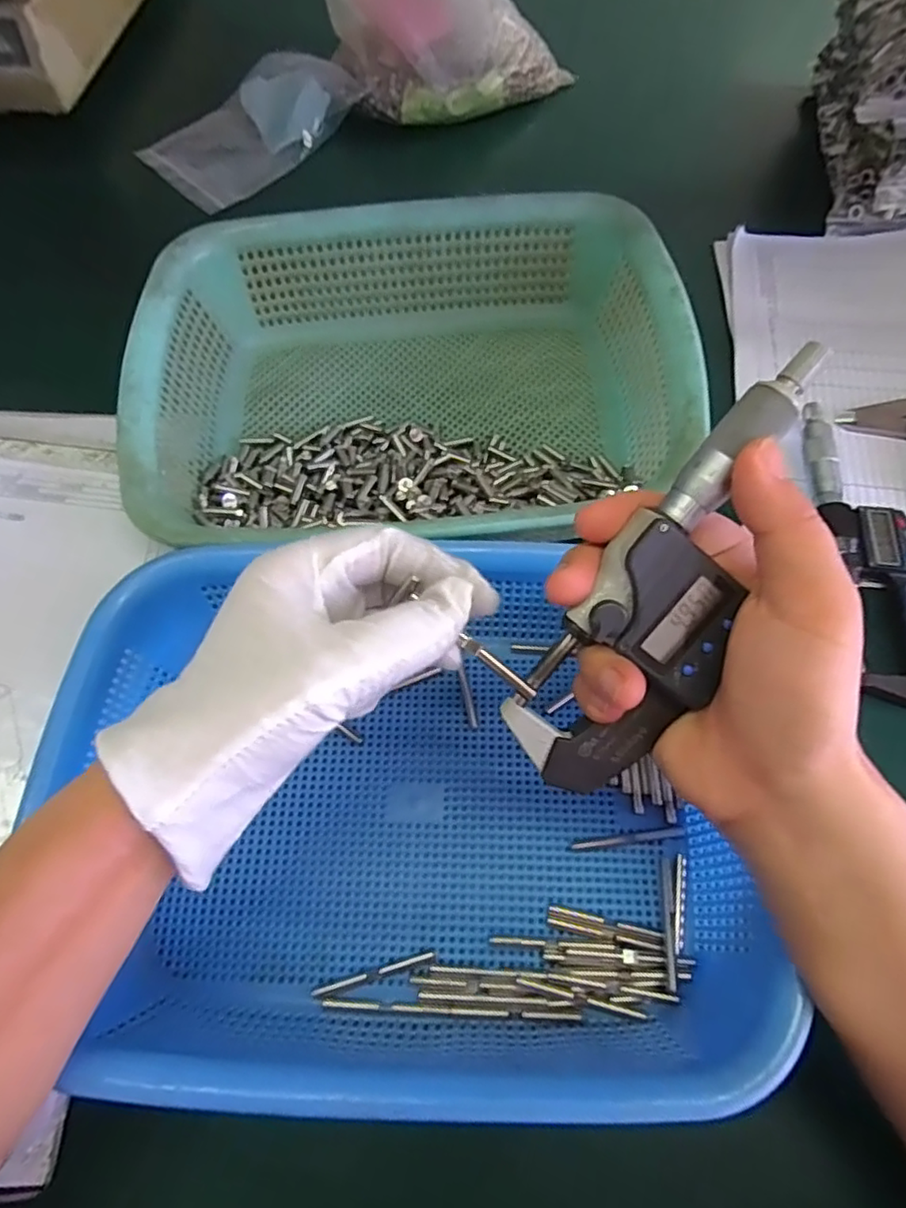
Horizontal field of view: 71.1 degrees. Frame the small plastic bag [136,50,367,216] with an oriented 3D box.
[{"bbox_3d":[-0.178,-0.427,0.564,0.179,0.034,0.117,-41,69,-17],"label":"small plastic bag"}]

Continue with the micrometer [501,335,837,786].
[{"bbox_3d":[0.069,-0.007,0.204,0.051,0.025,0.155,28,103,14],"label":"micrometer"}]

